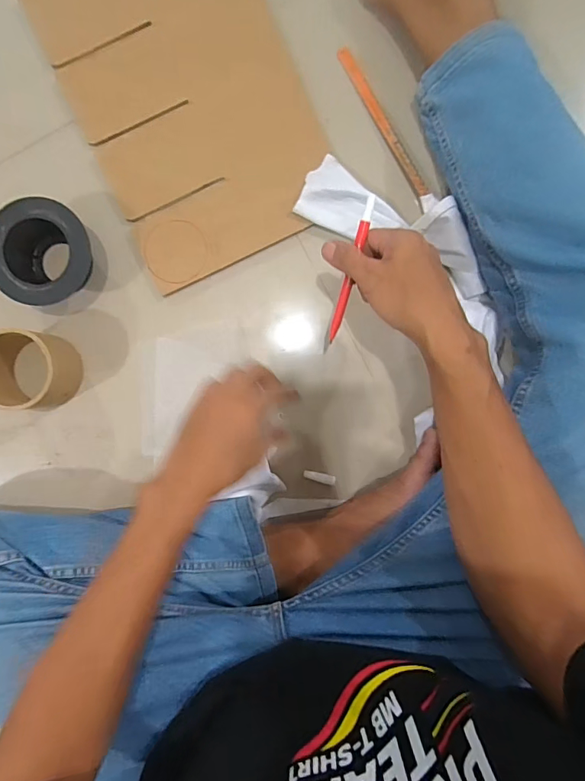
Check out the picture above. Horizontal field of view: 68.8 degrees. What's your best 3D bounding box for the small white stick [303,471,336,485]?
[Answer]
[{"bbox_3d":[0.031,0.103,0.501,0.037,0.007,0.011,11,93,0],"label":"small white stick"}]

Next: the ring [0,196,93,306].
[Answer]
[{"bbox_3d":[-0.267,-0.146,0.464,0.095,0.055,0.103,0,93,1],"label":"ring"}]

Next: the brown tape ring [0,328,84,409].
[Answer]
[{"bbox_3d":[-0.286,-0.023,0.466,0.081,0.069,0.079,0,93,1],"label":"brown tape ring"}]

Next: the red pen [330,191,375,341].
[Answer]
[{"bbox_3d":[0.055,-0.111,0.398,0.009,0.009,0.134,15,104,0],"label":"red pen"}]

